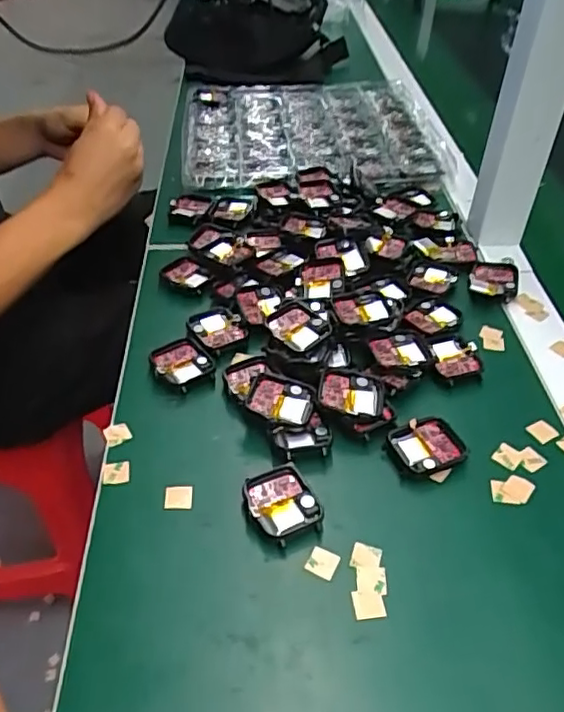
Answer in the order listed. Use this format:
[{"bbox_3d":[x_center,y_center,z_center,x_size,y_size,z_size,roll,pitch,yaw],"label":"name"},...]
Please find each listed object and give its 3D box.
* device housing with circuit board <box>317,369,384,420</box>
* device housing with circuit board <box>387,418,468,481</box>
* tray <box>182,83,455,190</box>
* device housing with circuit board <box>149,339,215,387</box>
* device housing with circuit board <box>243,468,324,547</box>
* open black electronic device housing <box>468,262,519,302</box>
[{"bbox_3d":[0.045,0.027,0.407,0.042,0.012,0.036,8,43,6],"label":"device housing with circuit board"},{"bbox_3d":[0.091,0.058,0.387,0.045,0.009,0.036,-12,45,-15],"label":"device housing with circuit board"},{"bbox_3d":[0.029,-0.264,0.719,0.282,0.019,0.261,-3,43,-7],"label":"tray"},{"bbox_3d":[-0.071,0.005,0.440,0.040,0.008,0.036,35,51,30],"label":"device housing with circuit board"},{"bbox_3d":[0.000,0.087,0.356,0.038,0.013,0.041,-16,46,-20],"label":"device housing with circuit board"},{"bbox_3d":[0.177,-0.066,0.518,0.039,0.007,0.056,13,44,11],"label":"open black electronic device housing"}]

